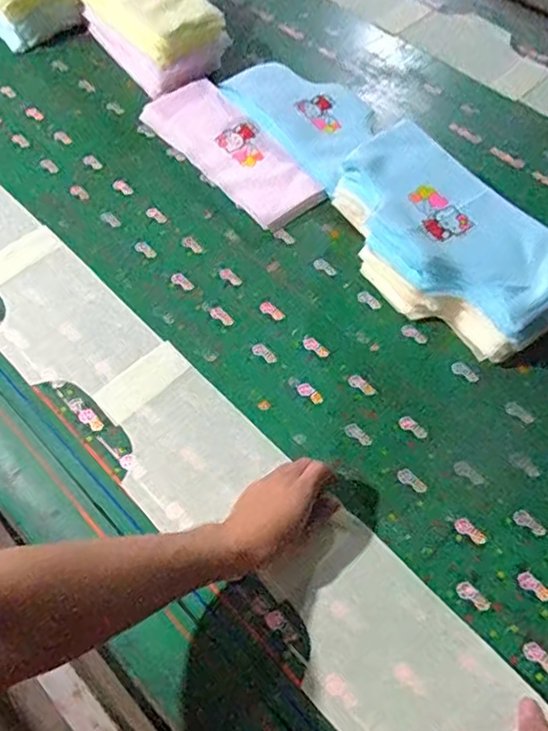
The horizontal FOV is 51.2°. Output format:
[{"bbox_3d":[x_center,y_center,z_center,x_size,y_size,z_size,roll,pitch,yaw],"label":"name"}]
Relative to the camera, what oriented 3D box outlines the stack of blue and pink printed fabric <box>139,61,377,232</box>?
[{"bbox_3d":[-0.010,-0.362,0.867,0.258,0.031,0.317,-36,64,-20],"label":"stack of blue and pink printed fabric"}]

